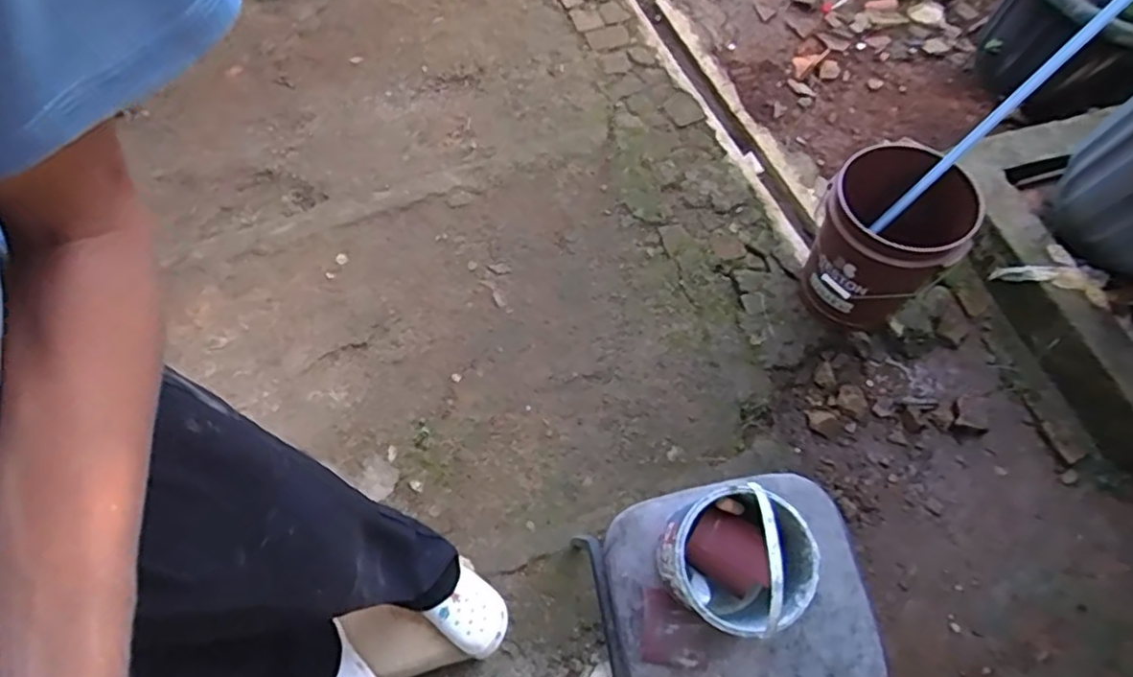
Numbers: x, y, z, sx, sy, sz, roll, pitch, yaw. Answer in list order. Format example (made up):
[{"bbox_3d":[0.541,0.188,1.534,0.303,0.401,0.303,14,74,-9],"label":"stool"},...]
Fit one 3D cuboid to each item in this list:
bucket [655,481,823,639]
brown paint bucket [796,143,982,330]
[{"bbox_3d":[0.231,0.310,0.895,0.195,0.300,0.176,10,64,7],"label":"bucket"},{"bbox_3d":[0.746,-0.234,1.575,0.295,0.365,0.289,-1,63,2],"label":"brown paint bucket"}]

